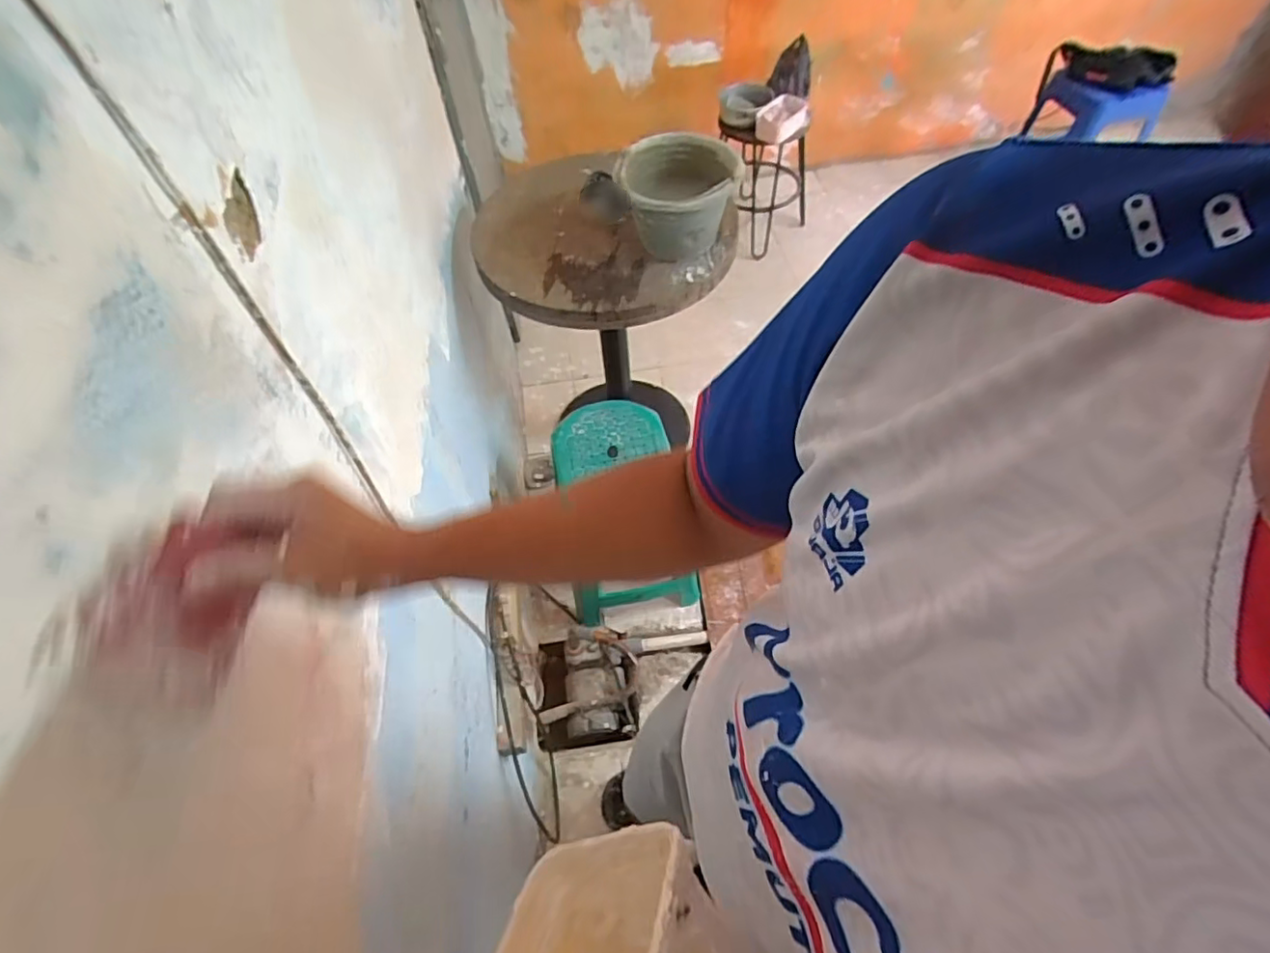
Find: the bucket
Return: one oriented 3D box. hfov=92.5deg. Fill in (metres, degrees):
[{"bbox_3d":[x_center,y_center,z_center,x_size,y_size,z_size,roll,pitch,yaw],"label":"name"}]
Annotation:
[{"bbox_3d":[0.109,-0.560,1.237,0.240,0.174,0.238,-2,57,3],"label":"bucket"}]

